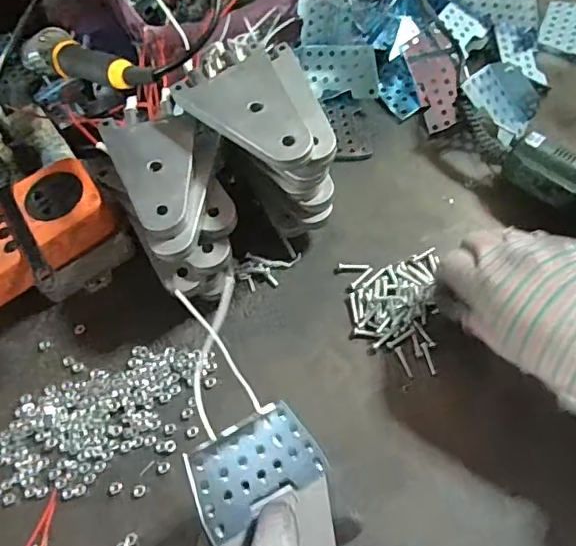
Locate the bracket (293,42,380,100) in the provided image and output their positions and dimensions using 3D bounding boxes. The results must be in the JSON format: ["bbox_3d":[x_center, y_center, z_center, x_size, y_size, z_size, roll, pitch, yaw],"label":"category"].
[{"bbox_3d":[0.043,-0.175,0.483,0.070,0.007,0.046,2,101,14],"label":"bracket"}]

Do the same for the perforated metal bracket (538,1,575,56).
[{"bbox_3d":[0.261,-0.231,0.517,0.046,0.004,0.069,22,66,16],"label":"perforated metal bracket"}]

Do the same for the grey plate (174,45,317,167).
[{"bbox_3d":[-0.028,-0.100,0.353,0.065,0.006,0.096,-22,60,-8],"label":"grey plate"}]

